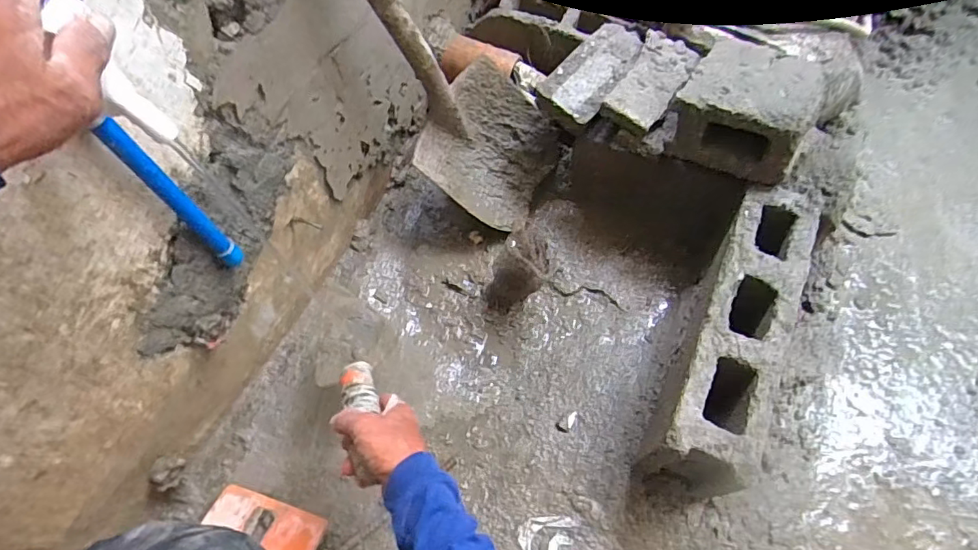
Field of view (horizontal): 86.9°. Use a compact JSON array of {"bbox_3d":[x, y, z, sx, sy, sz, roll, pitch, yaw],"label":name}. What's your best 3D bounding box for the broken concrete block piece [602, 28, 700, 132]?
[{"bbox_3d":[0.250,-0.296,0.782,0.088,0.028,0.196,26,66,16],"label":"broken concrete block piece"}]

